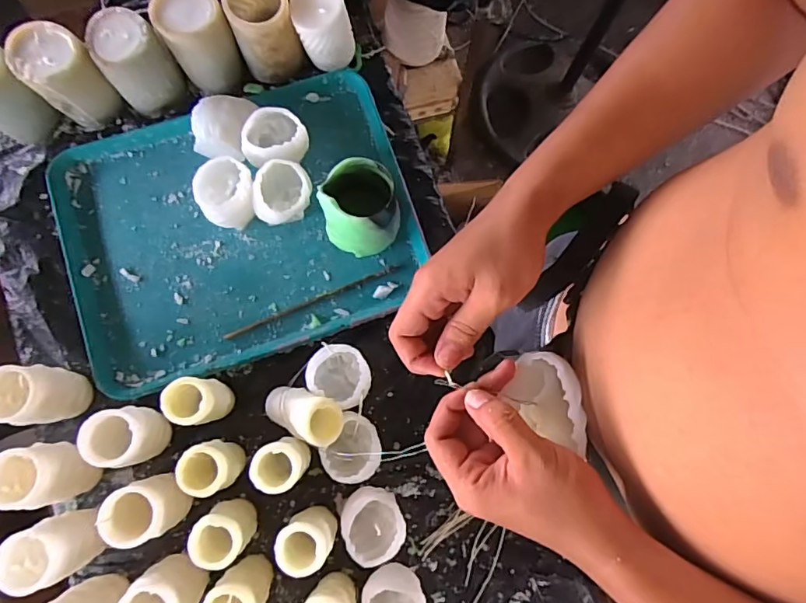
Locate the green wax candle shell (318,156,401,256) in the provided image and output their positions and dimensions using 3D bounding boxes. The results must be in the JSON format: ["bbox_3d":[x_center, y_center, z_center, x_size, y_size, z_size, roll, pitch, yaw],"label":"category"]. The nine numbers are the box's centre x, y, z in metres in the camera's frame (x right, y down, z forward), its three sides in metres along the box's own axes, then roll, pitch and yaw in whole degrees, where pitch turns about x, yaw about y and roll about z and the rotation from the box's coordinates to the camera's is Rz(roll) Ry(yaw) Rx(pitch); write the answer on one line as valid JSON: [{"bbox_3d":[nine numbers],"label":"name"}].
[{"bbox_3d":[-0.051,-0.114,0.603,0.089,0.095,0.085,0,79,-1],"label":"green wax candle shell"}]

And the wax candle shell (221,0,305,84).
[{"bbox_3d":[-0.183,-0.361,0.656,0.078,0.106,0.086,-20,80,-5],"label":"wax candle shell"}]

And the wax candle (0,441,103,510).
[{"bbox_3d":[-0.387,0.187,0.541,0.066,0.094,0.062,0,79,-1],"label":"wax candle"}]

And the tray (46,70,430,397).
[{"bbox_3d":[-0.214,-0.099,0.653,0.441,0.034,0.338,-18,80,-4],"label":"tray"}]

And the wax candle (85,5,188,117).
[{"bbox_3d":[-0.346,-0.311,0.653,0.079,0.108,0.077,0,79,-1],"label":"wax candle"}]

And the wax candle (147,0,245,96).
[{"bbox_3d":[-0.265,-0.342,0.655,0.079,0.123,0.069,-28,81,-6],"label":"wax candle"}]

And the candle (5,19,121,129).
[{"bbox_3d":[-0.429,-0.285,0.639,0.081,0.107,0.084,0,79,-1],"label":"candle"}]

